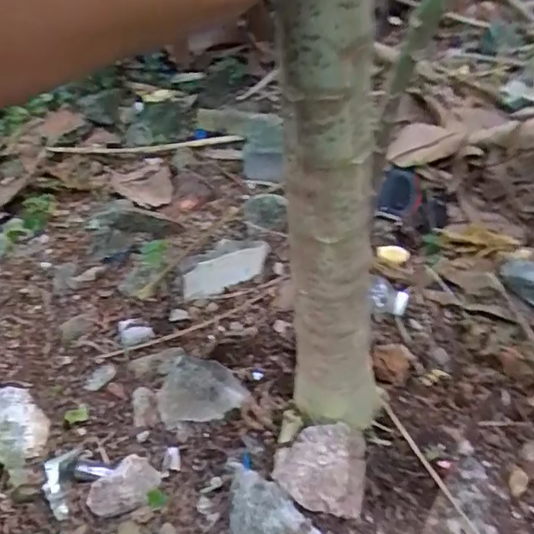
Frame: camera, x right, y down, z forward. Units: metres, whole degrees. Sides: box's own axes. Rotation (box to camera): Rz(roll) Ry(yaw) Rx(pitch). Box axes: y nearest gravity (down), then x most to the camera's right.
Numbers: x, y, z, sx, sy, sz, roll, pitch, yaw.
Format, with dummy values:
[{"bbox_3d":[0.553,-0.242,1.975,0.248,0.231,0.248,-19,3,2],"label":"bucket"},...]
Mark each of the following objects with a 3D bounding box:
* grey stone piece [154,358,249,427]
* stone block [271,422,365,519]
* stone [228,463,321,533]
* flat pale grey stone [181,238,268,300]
[{"bbox_3d":[-0.085,0.146,0.683,0.104,0.048,0.074,-13,42,-11],"label":"grey stone piece"},{"bbox_3d":[0.055,0.210,0.590,0.090,0.040,0.090,6,42,10],"label":"stone block"},{"bbox_3d":[-0.004,0.257,0.560,0.068,0.025,0.125,-33,49,-30],"label":"stone"},{"bbox_3d":[-0.063,0.000,0.825,0.135,0.065,0.028,-28,45,0],"label":"flat pale grey stone"}]

